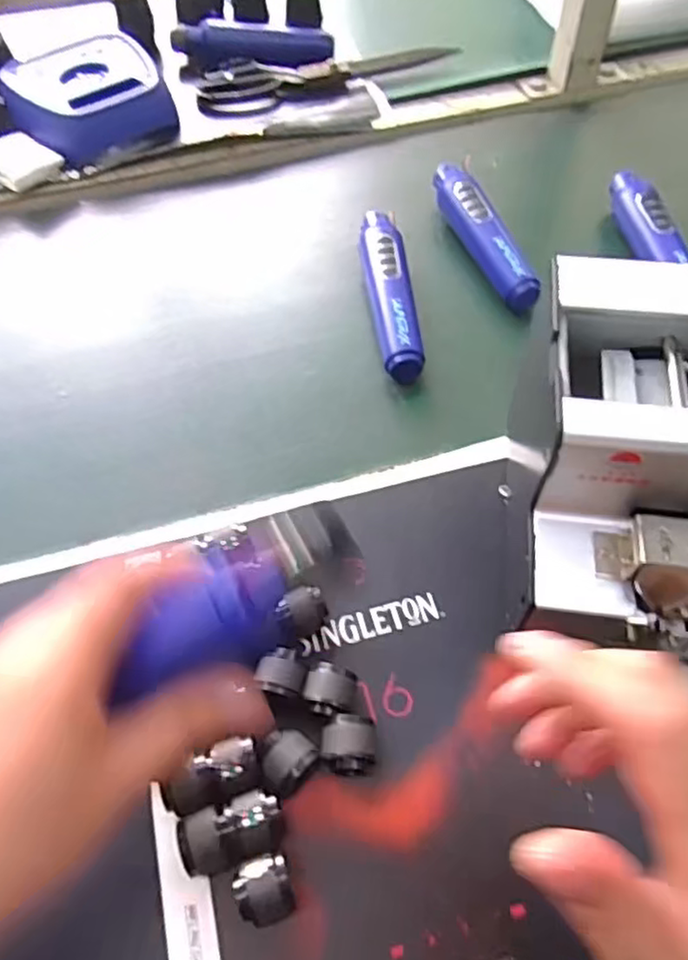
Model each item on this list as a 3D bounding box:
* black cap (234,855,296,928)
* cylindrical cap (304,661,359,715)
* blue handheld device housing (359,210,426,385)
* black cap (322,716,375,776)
[{"bbox_3d":[-0.037,0.200,0.325,0.025,0.029,0.027,-18,58,-10],"label":"black cap"},{"bbox_3d":[-0.008,0.120,0.376,0.027,0.022,0.026,10,57,7],"label":"cylindrical cap"},{"bbox_3d":[0.036,-0.156,0.548,0.035,0.029,0.171,-5,57,-2],"label":"blue handheld device housing"},{"bbox_3d":[0.003,0.143,0.360,0.028,0.022,0.029,0,57,1],"label":"black cap"}]

